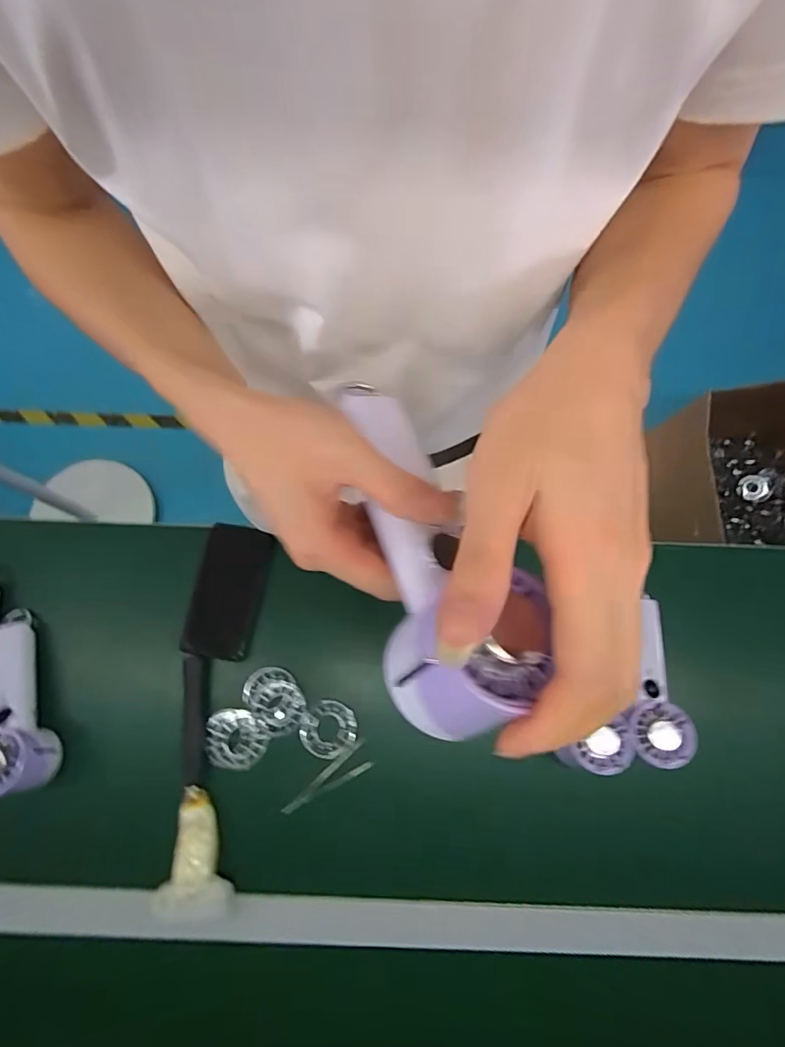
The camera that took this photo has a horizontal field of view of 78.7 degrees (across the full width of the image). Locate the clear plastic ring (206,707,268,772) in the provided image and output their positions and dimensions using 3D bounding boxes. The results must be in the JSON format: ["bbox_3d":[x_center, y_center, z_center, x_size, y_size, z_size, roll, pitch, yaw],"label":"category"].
[{"bbox_3d":[-0.175,0.241,0.535,0.067,0.010,0.059,13,75,2],"label":"clear plastic ring"}]

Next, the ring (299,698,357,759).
[{"bbox_3d":[-0.073,0.234,0.543,0.063,0.011,0.058,0,75,-1],"label":"ring"}]

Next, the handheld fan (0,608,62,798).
[{"bbox_3d":[-0.423,0.193,0.534,0.064,0.063,0.203,-19,63,-6],"label":"handheld fan"}]

